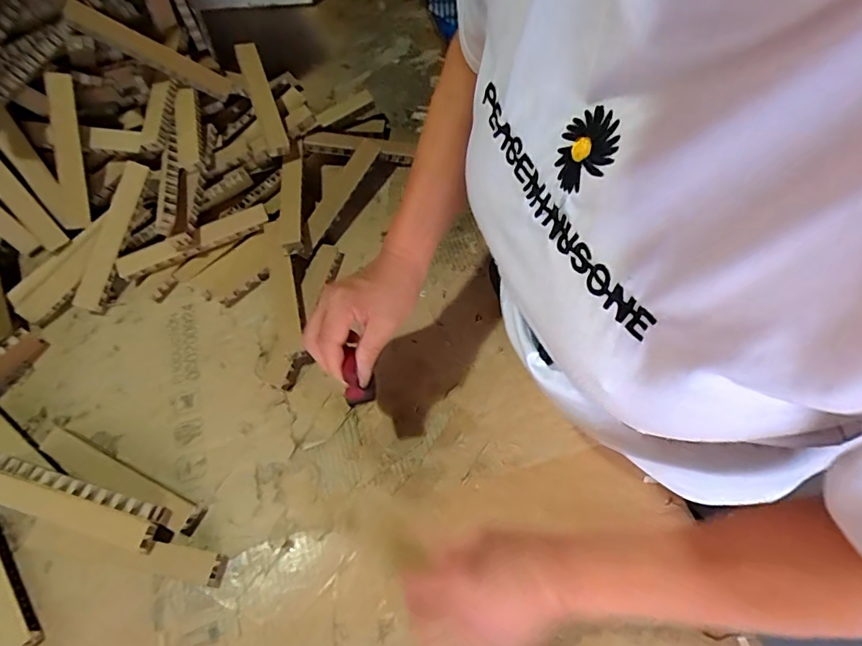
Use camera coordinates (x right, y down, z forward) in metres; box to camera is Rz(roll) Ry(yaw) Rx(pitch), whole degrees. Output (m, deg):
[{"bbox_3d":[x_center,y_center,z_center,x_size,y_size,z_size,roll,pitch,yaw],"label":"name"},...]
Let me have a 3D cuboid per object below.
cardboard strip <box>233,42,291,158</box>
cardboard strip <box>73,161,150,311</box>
[{"bbox_3d":[-0.240,-0.318,0.711,0.033,0.016,0.206,-18,71,-11],"label":"cardboard strip"},{"bbox_3d":[-0.410,-0.115,0.647,0.034,0.012,0.196,16,78,-18],"label":"cardboard strip"}]

